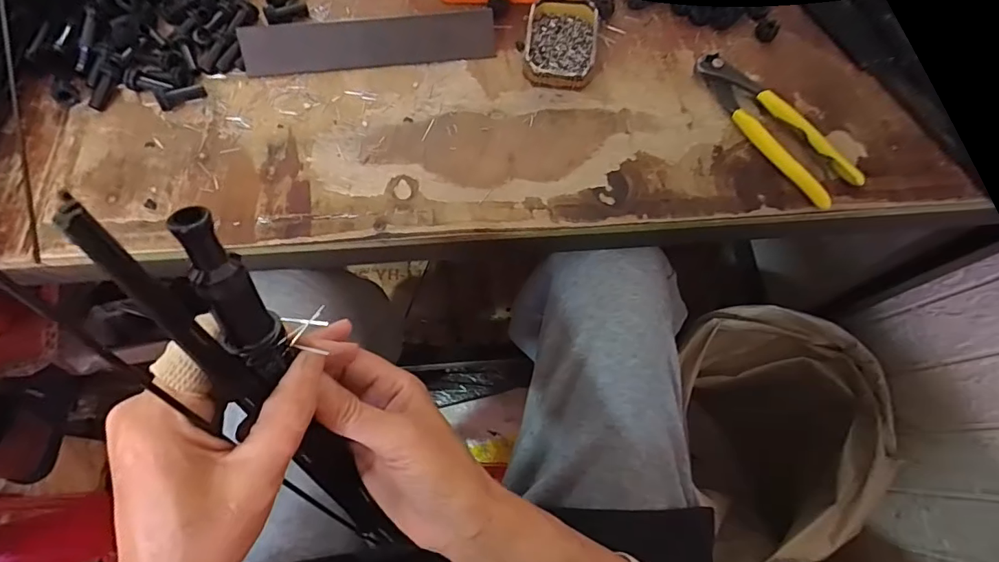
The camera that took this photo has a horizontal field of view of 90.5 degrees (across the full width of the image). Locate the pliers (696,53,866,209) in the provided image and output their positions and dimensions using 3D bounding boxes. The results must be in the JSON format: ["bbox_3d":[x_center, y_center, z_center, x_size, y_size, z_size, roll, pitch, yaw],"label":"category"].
[{"bbox_3d":[0.229,-0.135,0.417,0.048,0.016,0.164,-31,74,-12],"label":"pliers"}]

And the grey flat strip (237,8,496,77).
[{"bbox_3d":[-0.114,-0.209,0.437,0.217,0.006,0.040,-6,112,-3],"label":"grey flat strip"}]

